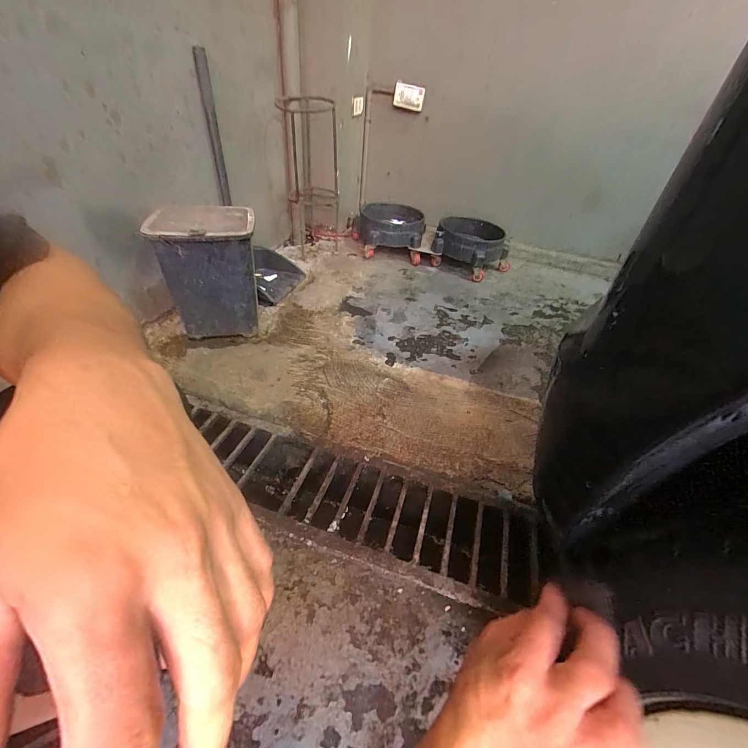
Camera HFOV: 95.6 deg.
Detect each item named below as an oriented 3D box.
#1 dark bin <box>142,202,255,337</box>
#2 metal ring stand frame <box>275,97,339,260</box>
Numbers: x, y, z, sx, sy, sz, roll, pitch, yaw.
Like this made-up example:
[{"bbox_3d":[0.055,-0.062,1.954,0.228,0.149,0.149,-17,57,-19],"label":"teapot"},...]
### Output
[{"bbox_3d":[-0.441,-0.275,0.944,0.230,0.301,0.221,-5,42,-13],"label":"dark bin"},{"bbox_3d":[-0.262,-0.790,1.398,0.233,0.529,0.237,1,41,-7],"label":"metal ring stand frame"}]

